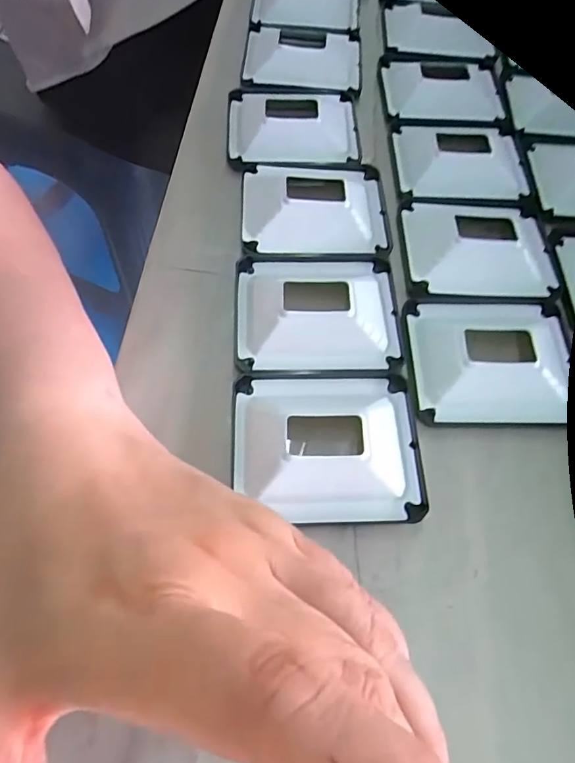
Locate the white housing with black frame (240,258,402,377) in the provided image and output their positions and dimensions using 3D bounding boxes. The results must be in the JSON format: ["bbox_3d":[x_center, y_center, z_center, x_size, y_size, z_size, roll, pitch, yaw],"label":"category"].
[{"bbox_3d":[0.015,-0.037,0.244,0.079,0.015,0.070,1,63,-3],"label":"white housing with black frame"}]

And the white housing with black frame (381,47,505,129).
[{"bbox_3d":[0.105,-0.202,0.338,0.073,0.014,0.081,2,62,-3],"label":"white housing with black frame"}]

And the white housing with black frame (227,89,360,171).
[{"bbox_3d":[0.004,-0.162,0.313,0.081,0.015,0.075,-1,63,-4],"label":"white housing with black frame"}]

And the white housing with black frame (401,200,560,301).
[{"bbox_3d":[0.104,-0.075,0.268,0.079,0.015,0.068,2,62,-3],"label":"white housing with black frame"}]

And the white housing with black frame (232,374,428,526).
[{"bbox_3d":[0.017,0.025,0.212,0.079,0.012,0.068,-1,63,-4],"label":"white housing with black frame"}]

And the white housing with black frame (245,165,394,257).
[{"bbox_3d":[0.017,-0.100,0.276,0.080,0.016,0.071,-1,63,-4],"label":"white housing with black frame"}]

